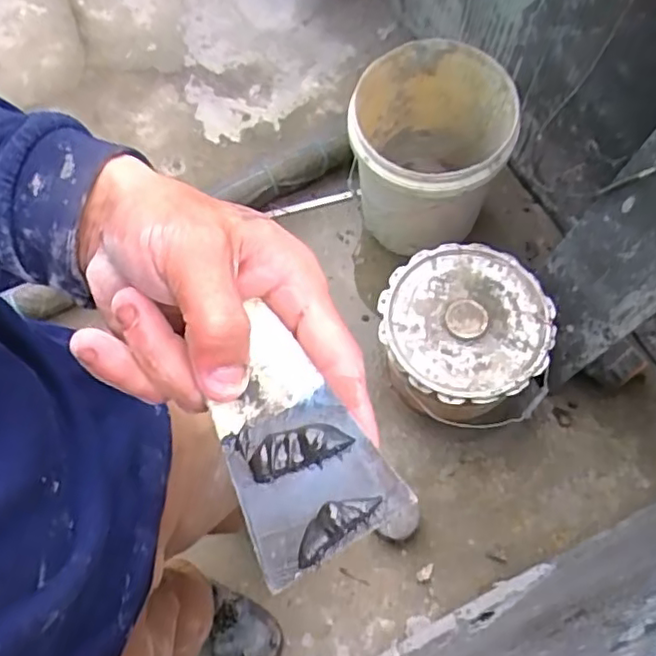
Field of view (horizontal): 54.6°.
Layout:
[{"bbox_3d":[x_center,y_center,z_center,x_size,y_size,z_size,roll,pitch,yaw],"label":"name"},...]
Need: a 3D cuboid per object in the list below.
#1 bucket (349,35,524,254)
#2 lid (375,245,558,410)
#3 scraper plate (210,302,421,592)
[{"bbox_3d":[0.196,-0.334,1.247,0.286,0.380,0.279,-1,69,3],"label":"bucket"},{"bbox_3d":[0.251,-0.010,1.145,0.286,0.050,0.293,-1,69,3],"label":"lid"},{"bbox_3d":[-0.018,0.039,0.224,0.052,0.007,0.087,-35,68,-8],"label":"scraper plate"}]

